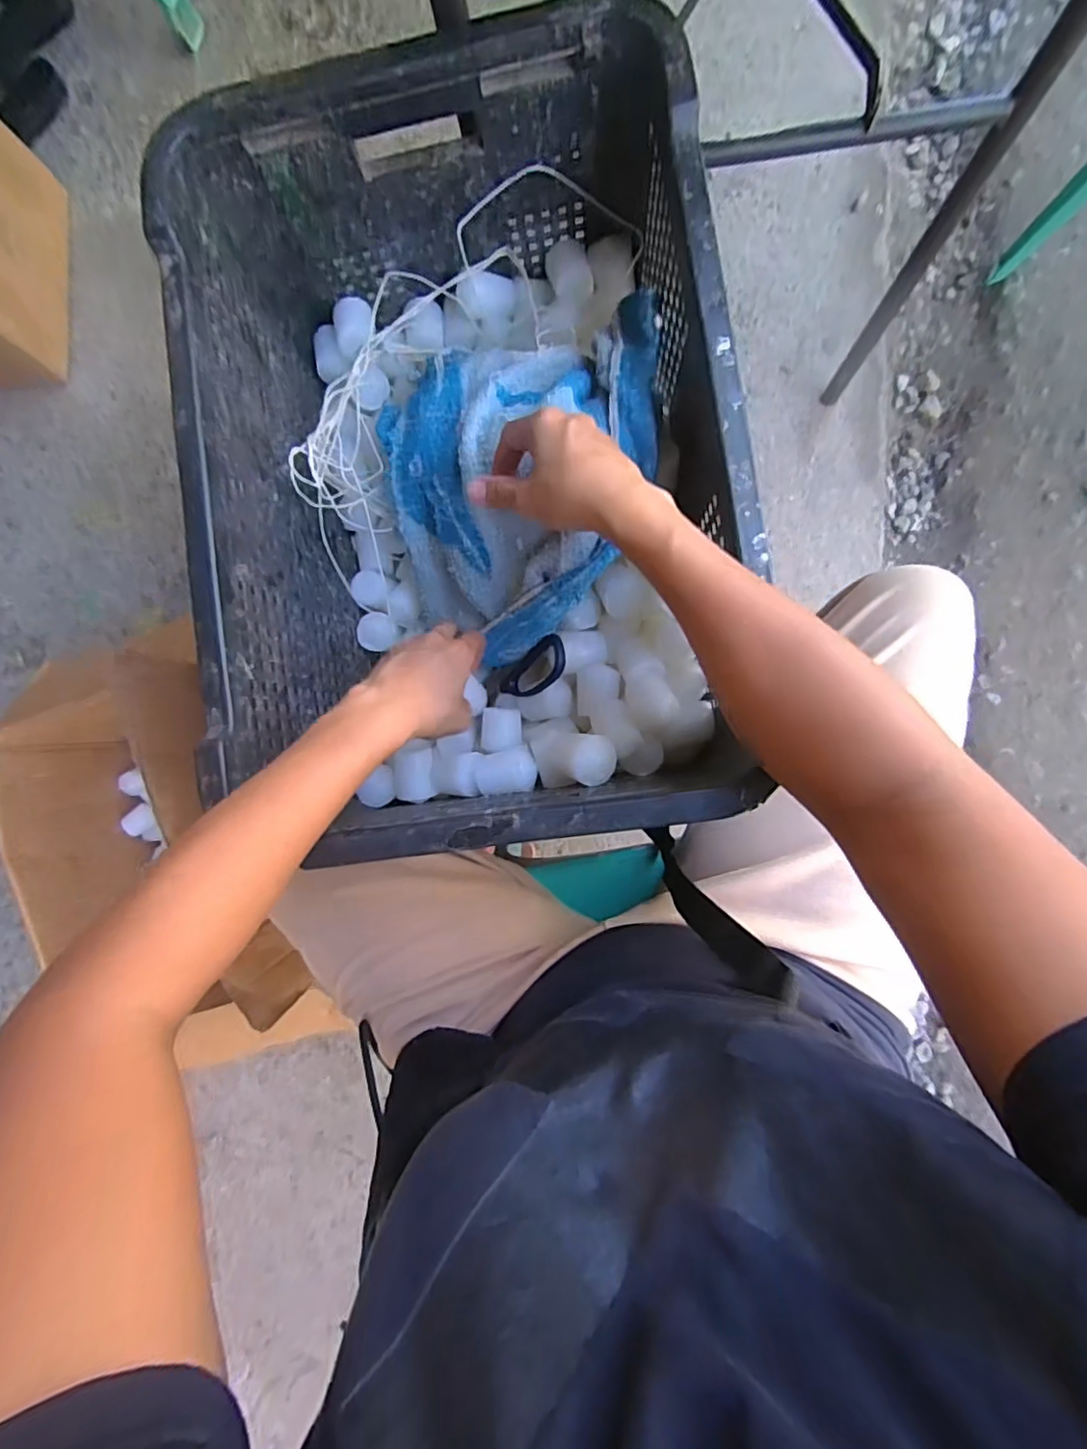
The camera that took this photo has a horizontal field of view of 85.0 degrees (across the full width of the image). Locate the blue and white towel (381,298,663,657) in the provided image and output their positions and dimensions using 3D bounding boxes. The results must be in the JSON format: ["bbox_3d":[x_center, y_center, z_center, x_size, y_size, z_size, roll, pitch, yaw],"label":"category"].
[{"bbox_3d":[-0.025,-0.196,0.500,0.226,0.119,0.265,1,86,6],"label":"blue and white towel"}]

